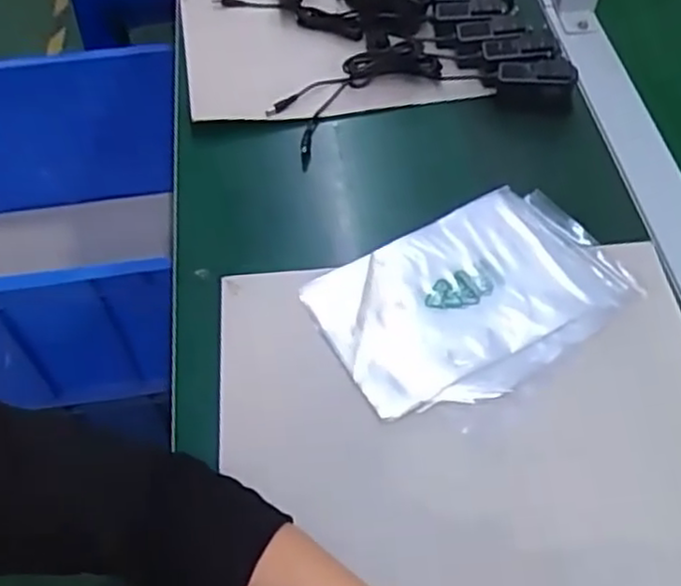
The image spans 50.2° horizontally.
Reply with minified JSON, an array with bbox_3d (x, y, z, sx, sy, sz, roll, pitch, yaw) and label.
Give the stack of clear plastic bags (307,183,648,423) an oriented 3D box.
[{"bbox_3d":[0.106,0.004,0.576,0.234,0.012,0.154,-24,58,-15],"label":"stack of clear plastic bags"}]

